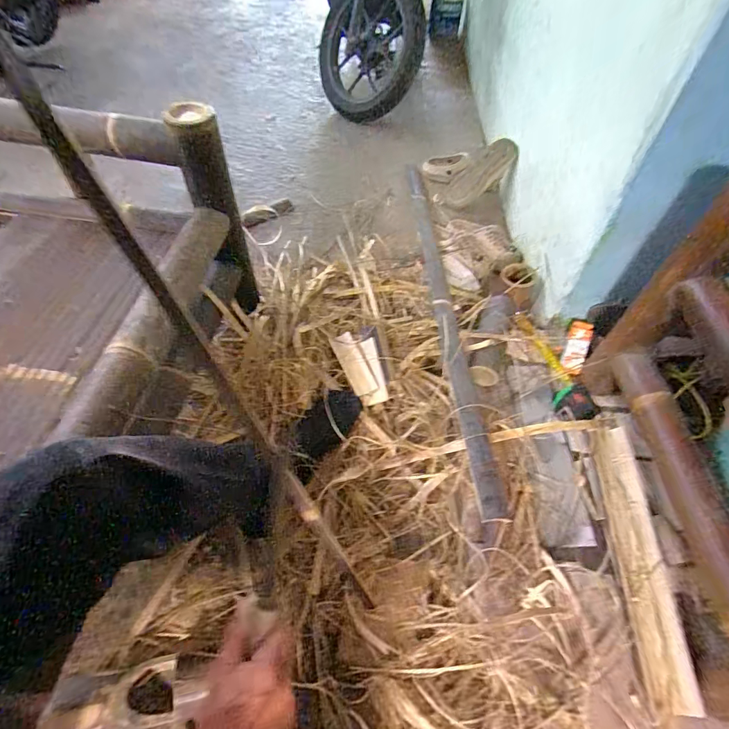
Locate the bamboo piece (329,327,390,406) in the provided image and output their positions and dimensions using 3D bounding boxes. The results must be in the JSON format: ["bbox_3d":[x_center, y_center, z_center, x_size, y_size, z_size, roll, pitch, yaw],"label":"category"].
[{"bbox_3d":[-0.001,0.005,0.878,0.092,0.038,0.164,-19,72,-13],"label":"bamboo piece"}]

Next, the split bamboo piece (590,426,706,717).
[{"bbox_3d":[0.460,0.301,0.712,0.079,0.038,0.449,5,53,4],"label":"split bamboo piece"}]

